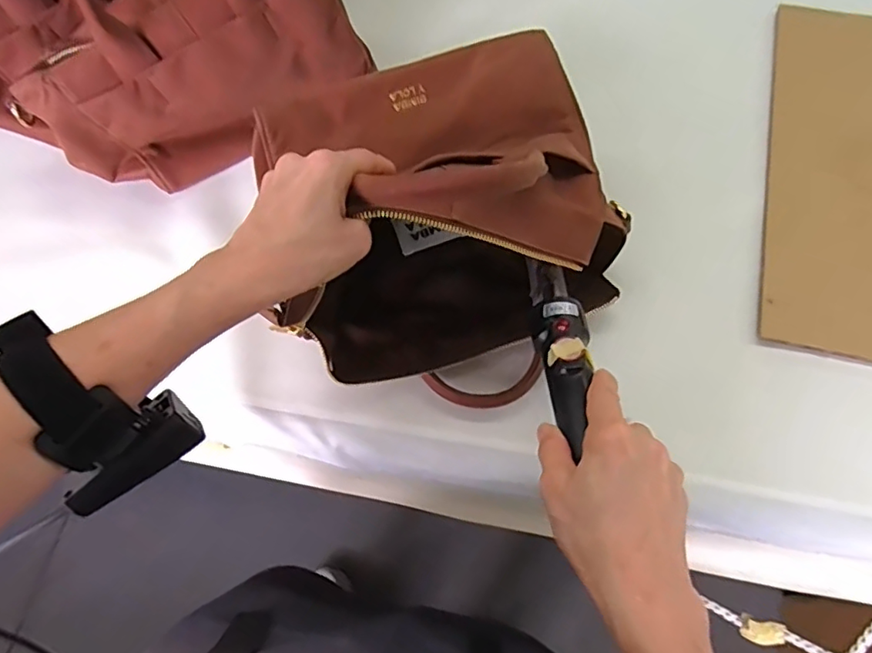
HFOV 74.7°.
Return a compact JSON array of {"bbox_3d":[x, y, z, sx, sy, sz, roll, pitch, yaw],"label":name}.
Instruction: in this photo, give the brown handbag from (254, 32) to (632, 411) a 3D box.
[{"bbox_3d":[0.005,-0.093,0.405,0.232,0.177,0.248,-9,66,-1],"label":"brown handbag"}]

